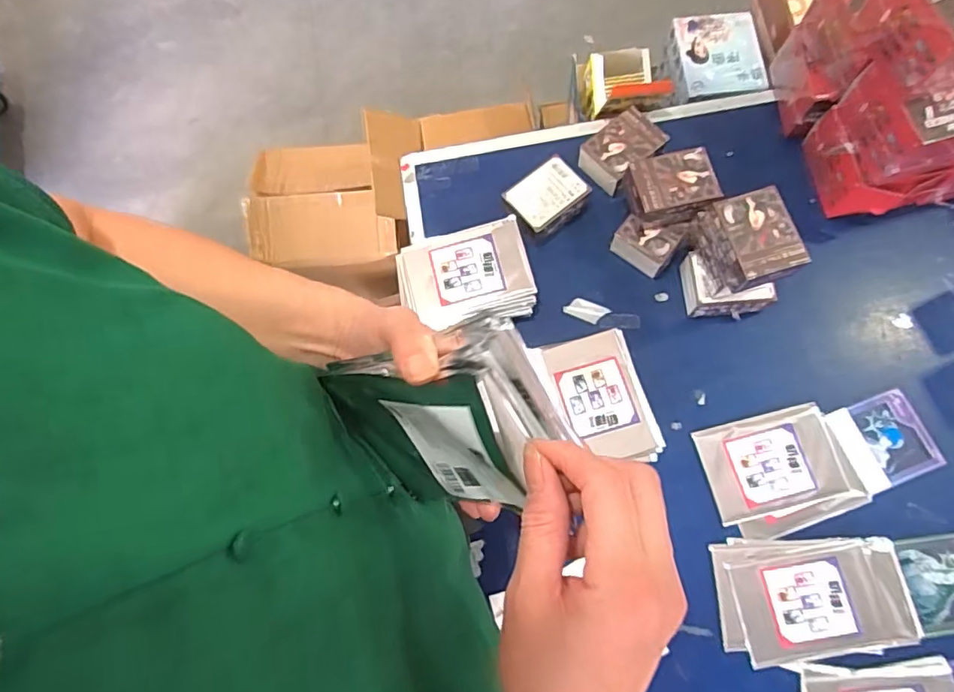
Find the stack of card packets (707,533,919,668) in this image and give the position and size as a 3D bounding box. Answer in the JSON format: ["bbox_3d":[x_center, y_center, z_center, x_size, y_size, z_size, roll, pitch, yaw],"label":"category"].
[{"bbox_3d":[0.370,0.275,0.616,0.200,0.015,0.122,-4,74,1],"label":"stack of card packets"}]

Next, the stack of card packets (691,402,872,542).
[{"bbox_3d":[0.352,0.145,0.659,0.160,0.007,0.130,-14,74,-2],"label":"stack of card packets"}]

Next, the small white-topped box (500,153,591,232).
[{"bbox_3d":[0.093,-0.192,0.744,0.097,0.049,0.078,-40,78,-4],"label":"small white-topped box"}]

